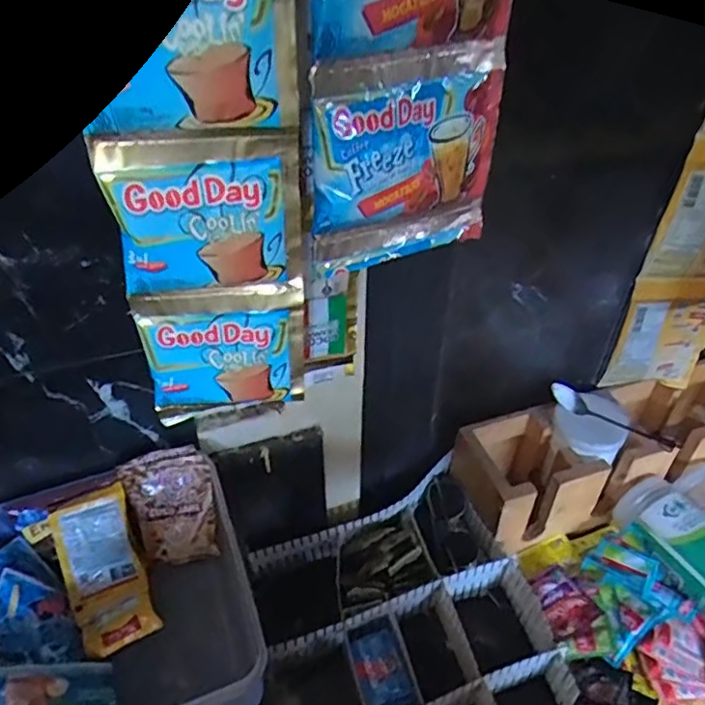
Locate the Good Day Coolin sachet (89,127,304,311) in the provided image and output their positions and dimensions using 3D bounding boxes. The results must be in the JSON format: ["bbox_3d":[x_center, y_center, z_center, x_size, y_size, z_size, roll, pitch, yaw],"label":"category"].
[{"bbox_3d":[-0.067,-0.058,0.280,0.082,0.086,0.008,-8,42,-10],"label":"Good Day Coolin sachet"}]

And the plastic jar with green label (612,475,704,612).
[{"bbox_3d":[0.421,0.244,0.761,0.083,0.081,0.173,-14,44,-17],"label":"plastic jar with green label"}]

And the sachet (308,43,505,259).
[{"bbox_3d":[0.030,-0.104,0.319,0.111,0.100,0.017,-21,46,-23],"label":"sachet"}]

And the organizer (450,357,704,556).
[{"bbox_3d":[0.381,0.139,0.865,0.464,0.135,0.140,-12,43,-15],"label":"organizer"}]

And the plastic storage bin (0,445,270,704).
[{"bbox_3d":[-0.257,0.245,0.538,0.309,0.120,0.261,-14,44,-17],"label":"plastic storage bin"}]

